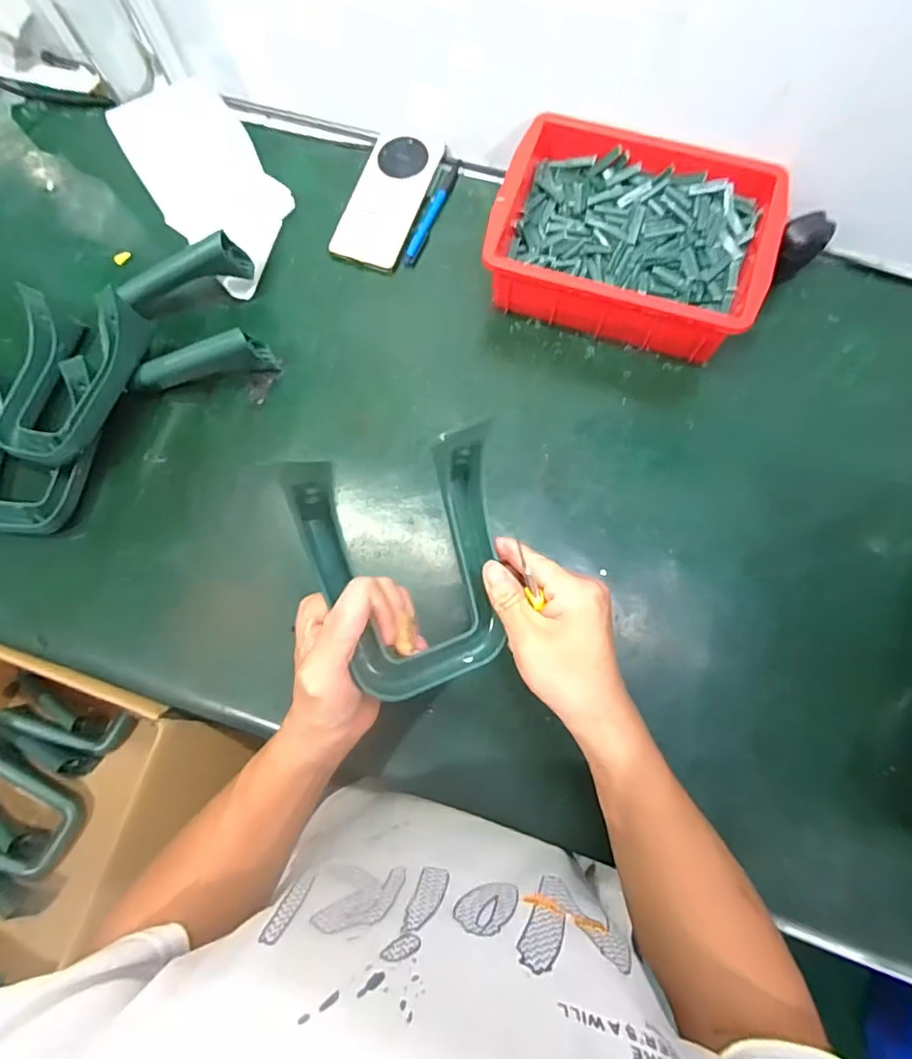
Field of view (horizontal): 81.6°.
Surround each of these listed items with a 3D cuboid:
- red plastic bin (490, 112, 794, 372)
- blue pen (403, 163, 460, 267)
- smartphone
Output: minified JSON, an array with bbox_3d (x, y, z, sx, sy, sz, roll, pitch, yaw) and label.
[{"bbox_3d":[0.168,-0.285,0.514,0.245,0.076,0.188,18,78,6],"label":"red plastic bin"},{"bbox_3d":[-0.025,-0.340,0.567,0.017,0.008,0.134,20,78,6],"label":"blue pen"},{"bbox_3d":[-0.073,-0.360,0.569,0.074,0.013,0.167,20,83,2],"label":"smartphone"}]

